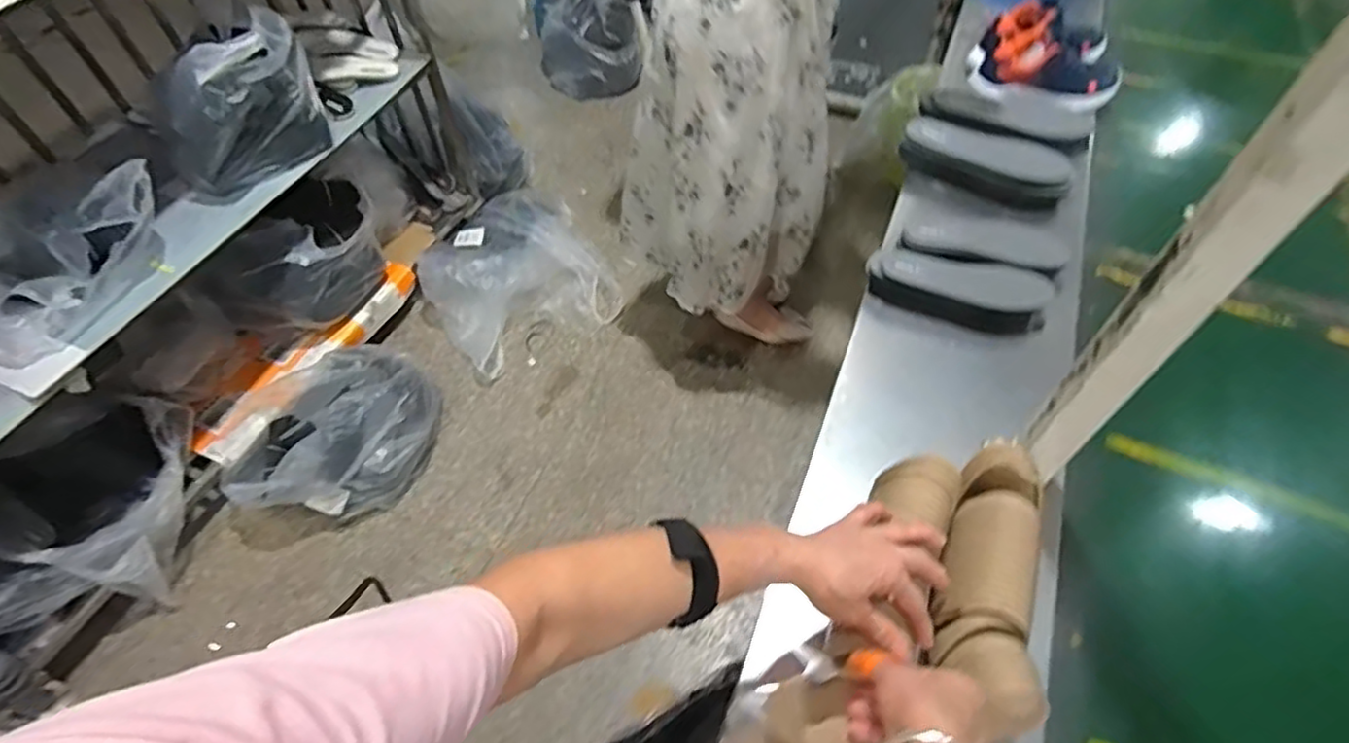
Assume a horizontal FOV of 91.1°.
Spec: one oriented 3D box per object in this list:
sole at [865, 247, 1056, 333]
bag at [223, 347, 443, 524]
[{"bbox_3d":[0.374,-0.107,0.880,0.229,0.051,0.077,15,57,12],"label":"sole"},{"bbox_3d":[-0.759,0.134,1.482,0.361,0.241,0.439,24,59,18],"label":"bag"}]

